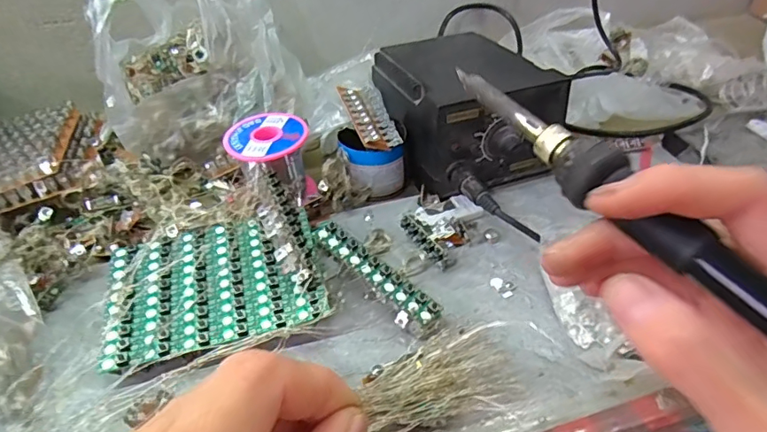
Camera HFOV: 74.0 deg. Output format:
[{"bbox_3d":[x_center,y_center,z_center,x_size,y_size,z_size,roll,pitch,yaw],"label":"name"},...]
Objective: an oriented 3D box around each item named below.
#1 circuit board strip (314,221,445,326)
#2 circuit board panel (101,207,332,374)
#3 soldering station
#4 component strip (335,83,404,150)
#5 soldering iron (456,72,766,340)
[{"bbox_3d":[-0.005,0.034,0.318,0.094,0.004,0.016,37,54,19],"label":"circuit board strip"},{"bbox_3d":[-0.106,0.040,0.322,0.129,0.005,0.094,-12,43,-11],"label":"circuit board panel"},{"bbox_3d":[0.064,-0.093,0.430,0.114,0.079,0.147,-17,44,-15],"label":"soldering station"},{"bbox_3d":[-0.012,-0.084,0.418,0.035,0.012,0.096,-12,42,-10],"label":"component strip"},{"bbox_3d":[0.092,0.010,0.146,0.017,0.016,0.209,-25,54,-23],"label":"soldering iron"}]

